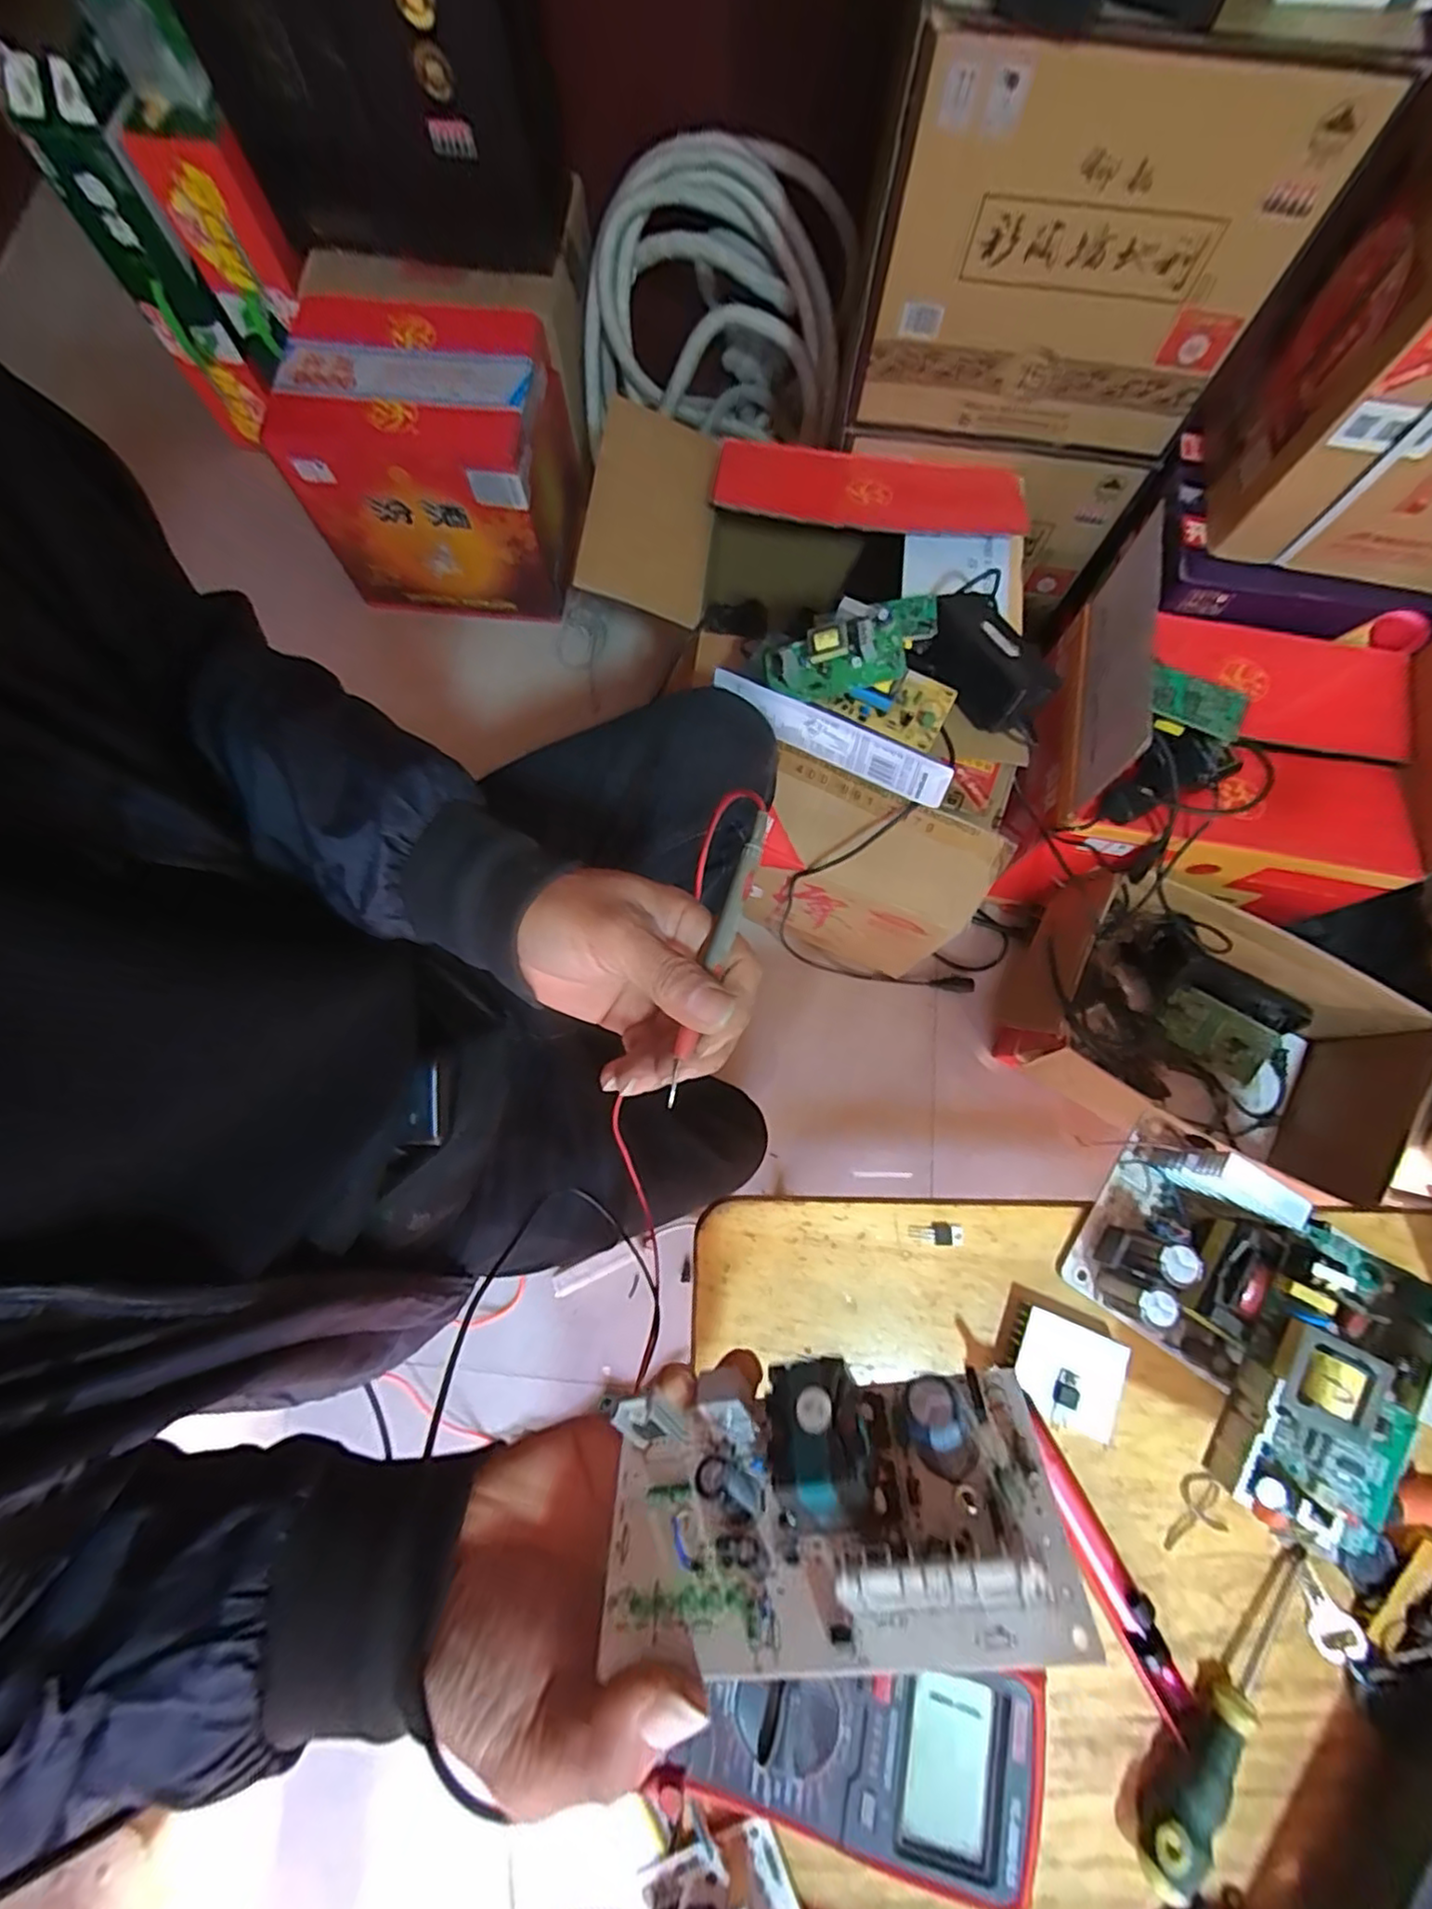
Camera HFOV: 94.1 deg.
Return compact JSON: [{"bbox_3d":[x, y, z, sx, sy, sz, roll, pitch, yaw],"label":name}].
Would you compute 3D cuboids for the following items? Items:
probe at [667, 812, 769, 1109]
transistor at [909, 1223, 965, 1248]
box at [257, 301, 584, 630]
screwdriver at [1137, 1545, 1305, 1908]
[{"bbox_3d":[0.001,-0.001,0.307,0.011,0.013,0.142,18,77,4],"label":"probe"},{"bbox_3d":[0.124,0.158,0.375,0.030,0.004,0.012,9,77,1],"label":"transistor"},{"bbox_3d":[-0.400,-0.716,0.996,0.329,0.299,0.246,5,77,1],"label":"box"},{"bbox_3d":[0.246,0.359,0.313,0.021,0.028,0.152,39,79,8],"label":"screwdriver"}]

